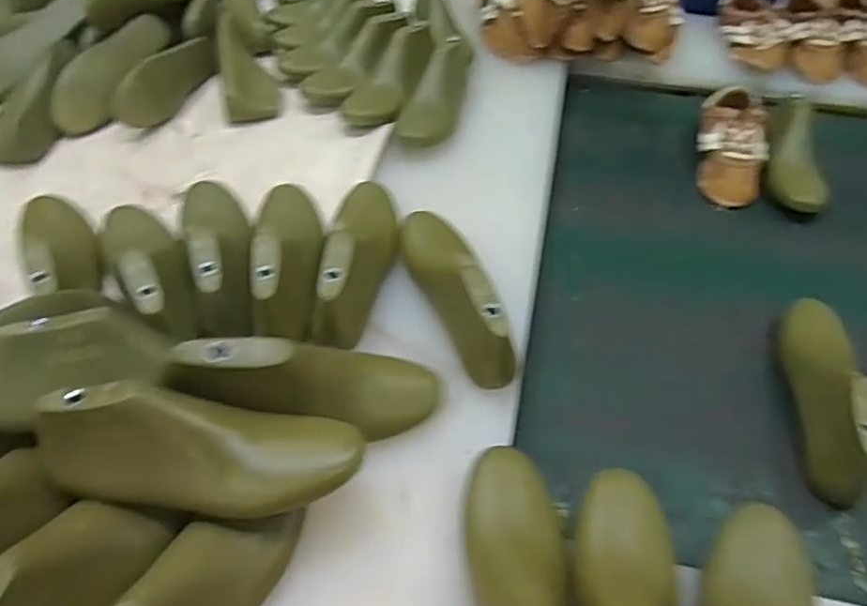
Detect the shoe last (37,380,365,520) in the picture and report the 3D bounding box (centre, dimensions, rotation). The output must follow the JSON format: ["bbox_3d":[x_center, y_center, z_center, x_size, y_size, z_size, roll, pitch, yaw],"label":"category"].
[{"bbox_3d":[-0.172,0.108,0.439,0.226,0.068,0.072,2,49,0],"label":"shoe last"}]

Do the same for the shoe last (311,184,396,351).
[{"bbox_3d":[-0.083,-0.063,0.652,0.079,0.086,0.240,2,49,0],"label":"shoe last"}]

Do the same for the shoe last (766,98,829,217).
[{"bbox_3d":[0.521,-0.218,0.869,0.070,0.080,0.213,13,50,10],"label":"shoe last"}]

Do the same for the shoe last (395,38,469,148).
[{"bbox_3d":[0.003,-0.309,0.866,0.078,0.071,0.200,9,49,7],"label":"shoe last"}]

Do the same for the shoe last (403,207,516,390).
[{"bbox_3d":[0.025,-0.023,0.624,0.063,0.096,0.238,-18,51,-16],"label":"shoe last"}]

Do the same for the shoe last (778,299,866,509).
[{"bbox_3d":[0.381,0.082,0.587,0.054,0.091,0.218,8,49,6],"label":"shoe last"}]

